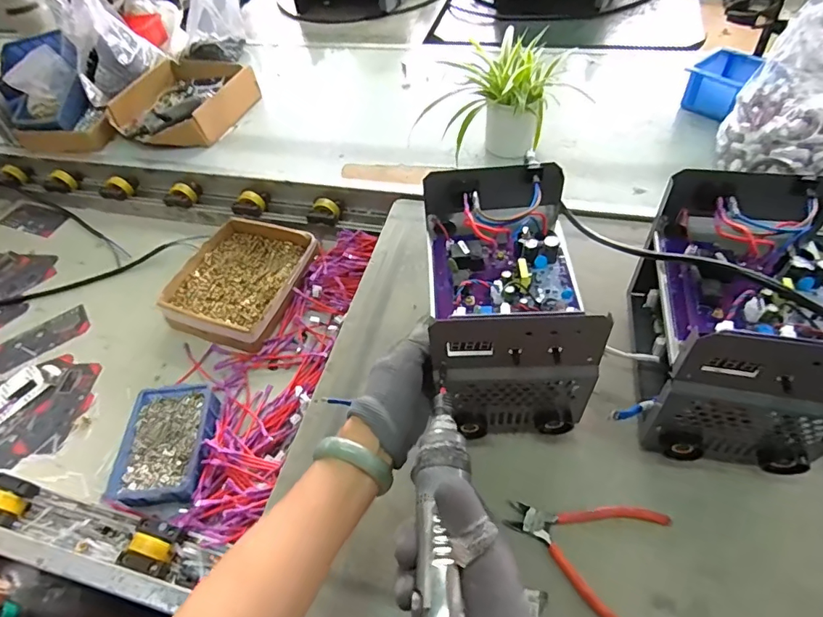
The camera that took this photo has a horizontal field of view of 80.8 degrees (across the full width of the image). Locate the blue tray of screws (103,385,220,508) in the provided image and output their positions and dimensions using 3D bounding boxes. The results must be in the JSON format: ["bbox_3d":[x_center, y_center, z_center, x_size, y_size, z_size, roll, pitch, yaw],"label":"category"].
[{"bbox_3d":[-0.310,0.176,0.626,0.101,0.052,0.149,-4,51,4],"label":"blue tray of screws"}]

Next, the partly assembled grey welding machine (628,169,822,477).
[{"bbox_3d":[0.319,0.016,0.481,0.150,0.186,0.233,6,52,11],"label":"partly assembled grey welding machine"}]

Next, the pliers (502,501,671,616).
[{"bbox_3d":[0.160,0.224,0.460,0.140,0.012,0.110,18,56,20],"label":"pliers"}]

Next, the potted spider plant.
[{"bbox_3d":[0.133,-0.344,0.816,0.206,0.140,0.185,-20,52,-10],"label":"potted spider plant"}]

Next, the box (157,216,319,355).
[{"bbox_3d":[-0.279,-0.048,0.797,0.195,0.043,0.229,16,55,18],"label":"box"}]

